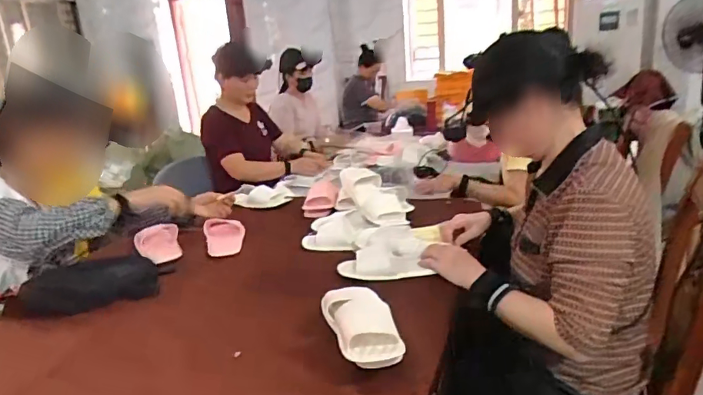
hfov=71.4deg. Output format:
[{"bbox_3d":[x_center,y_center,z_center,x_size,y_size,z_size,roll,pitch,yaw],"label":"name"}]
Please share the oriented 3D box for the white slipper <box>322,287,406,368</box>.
[{"bbox_3d":[0.014,0.201,0.803,0.096,0.063,0.203,-9,17,-12],"label":"white slipper"}]

